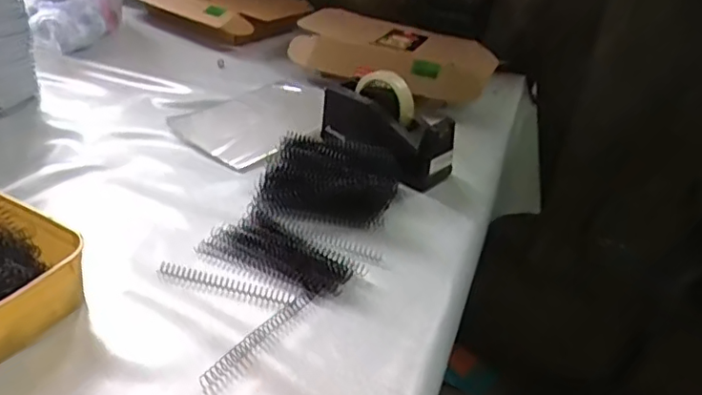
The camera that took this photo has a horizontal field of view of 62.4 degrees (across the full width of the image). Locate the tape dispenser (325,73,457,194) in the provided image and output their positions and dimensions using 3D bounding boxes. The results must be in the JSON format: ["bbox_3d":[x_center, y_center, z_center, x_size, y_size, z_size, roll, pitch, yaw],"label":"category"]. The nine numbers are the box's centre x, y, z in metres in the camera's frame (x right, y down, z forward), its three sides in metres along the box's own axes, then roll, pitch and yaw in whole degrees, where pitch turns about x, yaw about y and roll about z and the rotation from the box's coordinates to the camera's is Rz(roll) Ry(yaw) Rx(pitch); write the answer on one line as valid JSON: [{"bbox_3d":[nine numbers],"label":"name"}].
[{"bbox_3d":[0.054,-0.111,0.841,0.196,0.121,0.081,31,41,34],"label":"tape dispenser"}]

